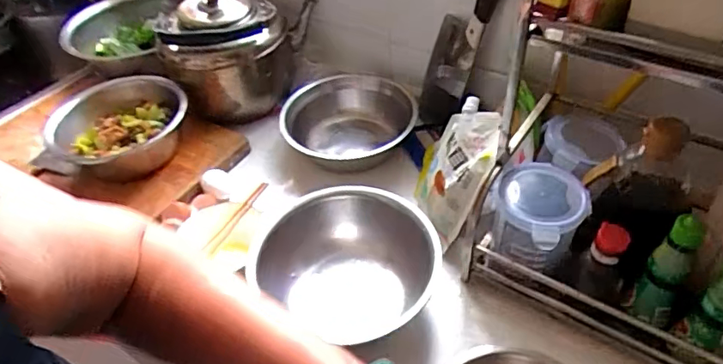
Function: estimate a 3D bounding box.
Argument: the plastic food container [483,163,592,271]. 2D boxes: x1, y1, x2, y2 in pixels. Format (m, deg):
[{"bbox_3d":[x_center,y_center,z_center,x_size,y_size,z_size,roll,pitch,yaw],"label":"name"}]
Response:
[{"bbox_3d":[0.209,0.050,0.619,0.103,0.106,0.095,-3,44,3],"label":"plastic food container"}]

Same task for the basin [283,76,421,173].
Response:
[{"bbox_3d":[-0.019,-0.094,0.891,0.214,0.086,0.214,-3,44,3],"label":"basin"}]

